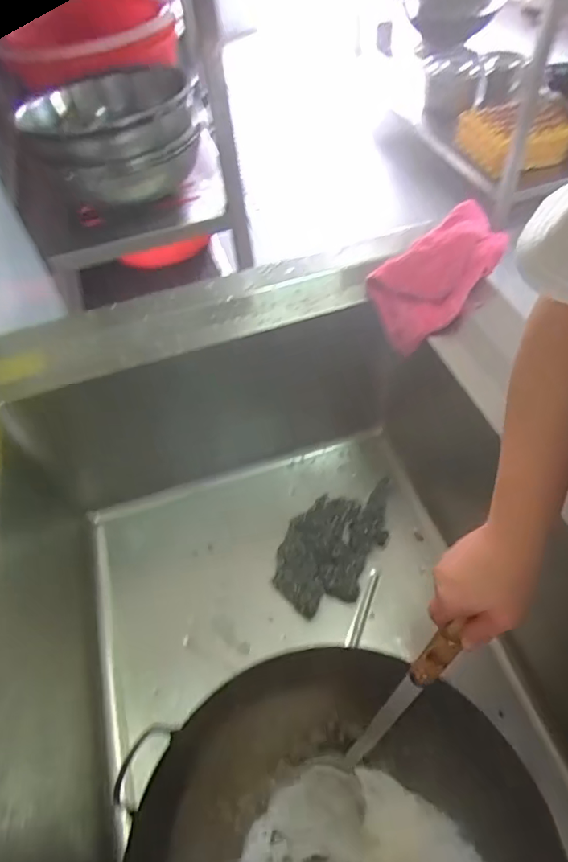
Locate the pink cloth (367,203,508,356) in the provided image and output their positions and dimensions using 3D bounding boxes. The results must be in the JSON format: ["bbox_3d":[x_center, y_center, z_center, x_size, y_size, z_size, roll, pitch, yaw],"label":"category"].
[{"bbox_3d":[0.199,-0.190,0.641,0.179,0.085,0.111,-30,55,-15],"label":"pink cloth"}]

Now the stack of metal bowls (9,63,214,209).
[{"bbox_3d":[-0.334,-0.606,1.059,0.343,0.198,0.350,-18,53,-6],"label":"stack of metal bowls"}]

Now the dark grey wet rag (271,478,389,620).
[{"bbox_3d":[0.077,0.156,0.755,0.122,0.047,0.227,25,60,23],"label":"dark grey wet rag"}]

